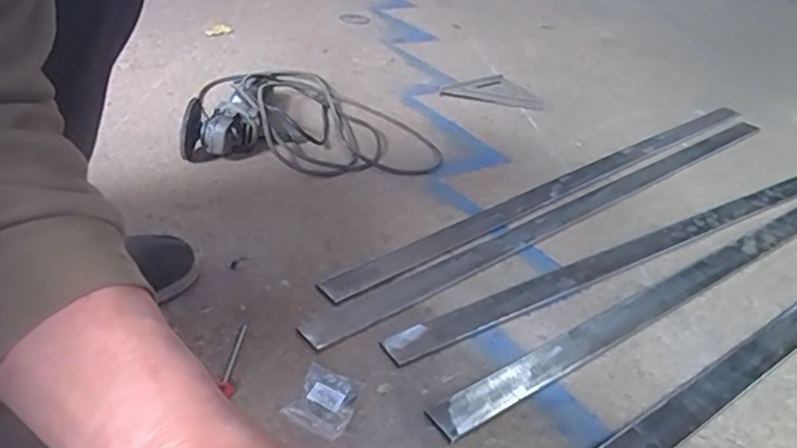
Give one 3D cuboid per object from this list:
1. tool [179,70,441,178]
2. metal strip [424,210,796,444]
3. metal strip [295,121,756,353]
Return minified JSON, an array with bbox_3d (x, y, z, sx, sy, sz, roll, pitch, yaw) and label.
[{"bbox_3d":[-0.152,-0.220,1.091,0.407,0.068,0.432,0,34,-11],"label":"tool"},{"bbox_3d":[0.471,0.043,0.847,1.075,0.015,0.044,-18,41,-33],"label":"metal strip"},{"bbox_3d":[0.300,-0.037,0.940,1.038,0.014,0.052,-21,43,-36],"label":"metal strip"}]

